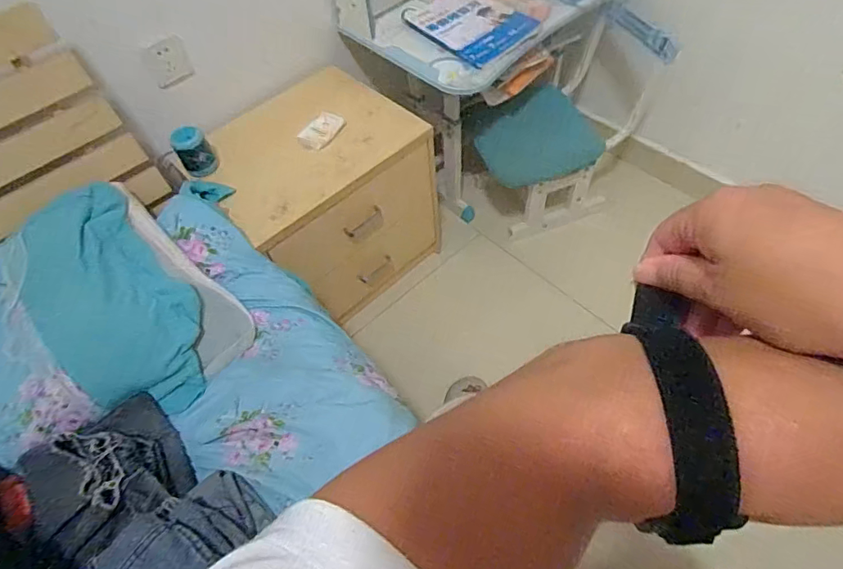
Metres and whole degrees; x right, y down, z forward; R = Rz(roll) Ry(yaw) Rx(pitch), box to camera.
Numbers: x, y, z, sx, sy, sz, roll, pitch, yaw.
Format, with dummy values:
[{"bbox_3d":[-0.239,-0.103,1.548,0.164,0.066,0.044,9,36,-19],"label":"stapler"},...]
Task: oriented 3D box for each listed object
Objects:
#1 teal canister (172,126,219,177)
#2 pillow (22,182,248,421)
[{"bbox_3d":[-0.482,-0.290,1.022,0.073,0.089,0.063,-28,58,-13],"label":"teal canister"},{"bbox_3d":[-0.519,0.022,0.833,0.436,0.082,0.270,45,64,2],"label":"pillow"}]

